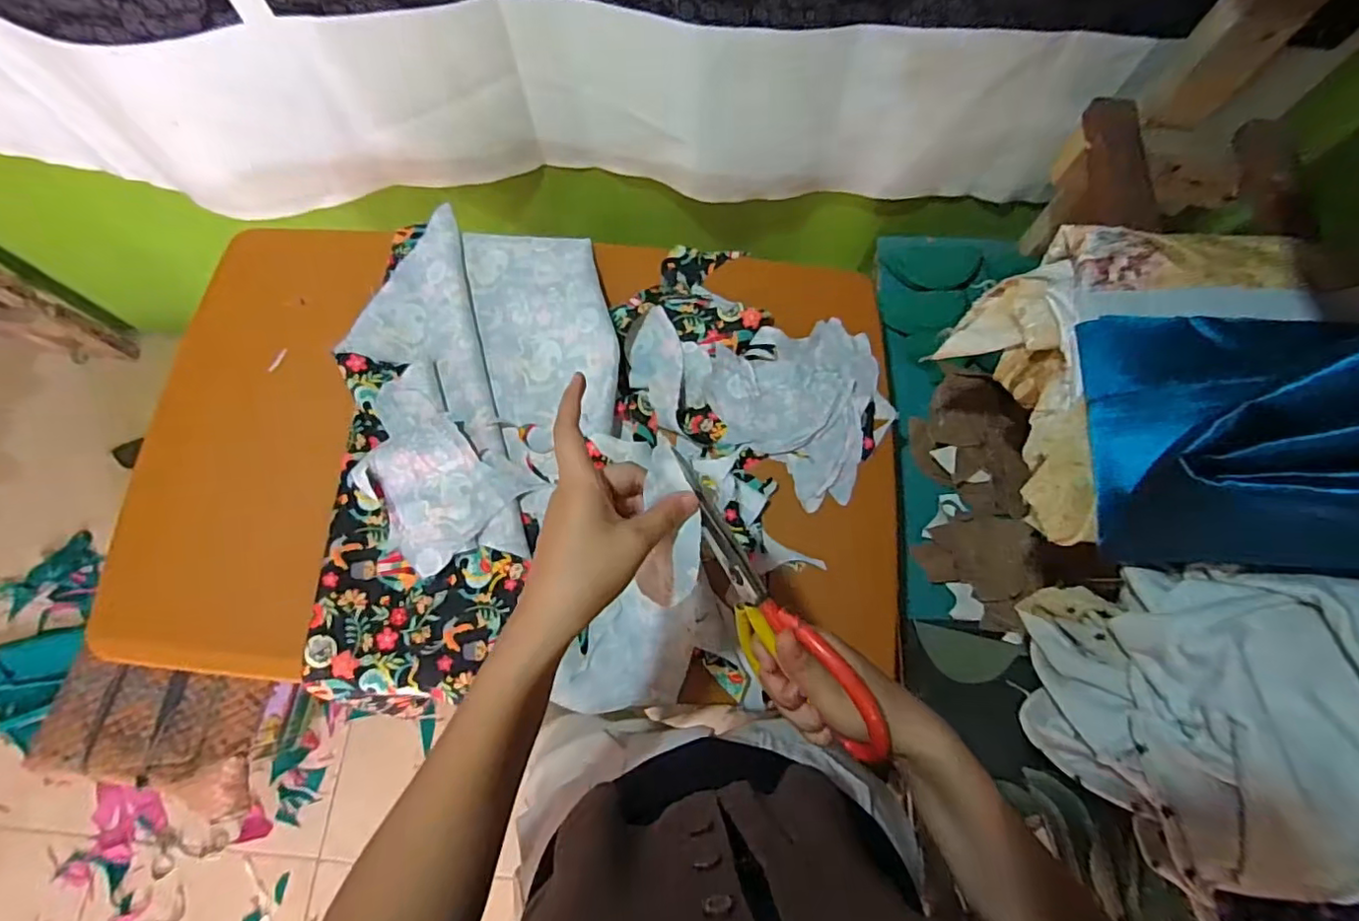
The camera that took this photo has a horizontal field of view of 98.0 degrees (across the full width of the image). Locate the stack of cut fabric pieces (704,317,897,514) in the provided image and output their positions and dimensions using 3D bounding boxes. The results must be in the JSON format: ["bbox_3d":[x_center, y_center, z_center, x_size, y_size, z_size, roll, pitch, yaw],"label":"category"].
[{"bbox_3d":[0.132,-0.052,0.621,0.188,0.026,0.190,-13,74,-5],"label":"stack of cut fabric pieces"}]

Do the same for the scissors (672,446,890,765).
[{"bbox_3d":[0.047,0.090,0.371,0.016,0.086,0.189,-31,75,-27],"label":"scissors"}]

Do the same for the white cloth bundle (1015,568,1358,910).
[{"bbox_3d":[0.342,0.168,0.384,0.131,0.166,0.185,2,73,-1],"label":"white cloth bundle"}]

